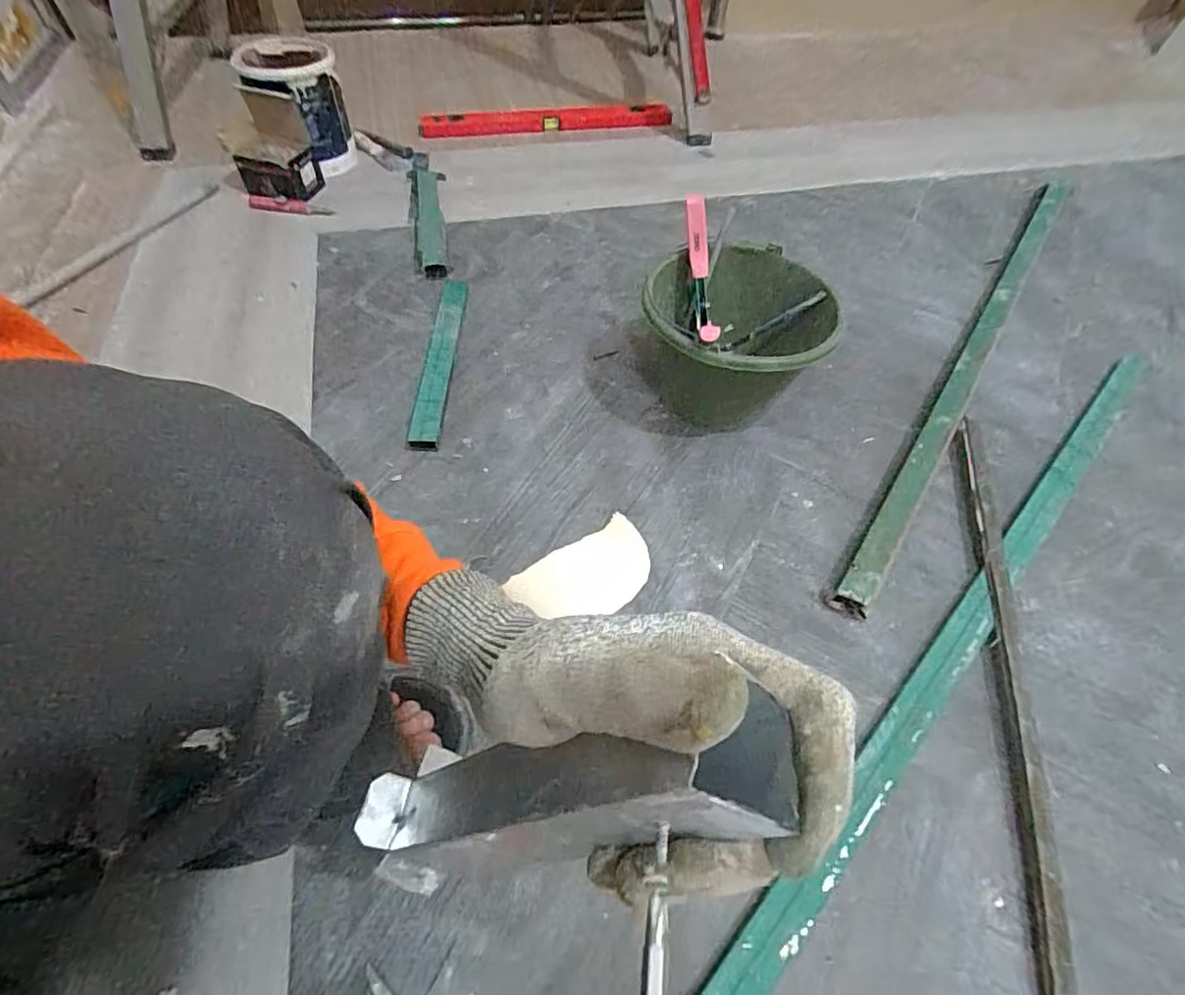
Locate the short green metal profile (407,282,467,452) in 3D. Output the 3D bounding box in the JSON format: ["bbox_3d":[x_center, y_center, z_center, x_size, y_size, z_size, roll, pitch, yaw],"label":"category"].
[{"bbox_3d":[-0.230,-0.214,0.876,0.045,0.023,0.381,1,54,-2],"label":"short green metal profile"}]

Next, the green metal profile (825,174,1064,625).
[{"bbox_3d":[0.640,-0.277,0.936,0.047,0.046,1.225,32,60,18],"label":"green metal profile"}]

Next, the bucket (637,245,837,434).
[{"bbox_3d":[0.185,-0.207,0.798,0.247,0.187,0.264,12,56,5],"label":"bucket"}]

